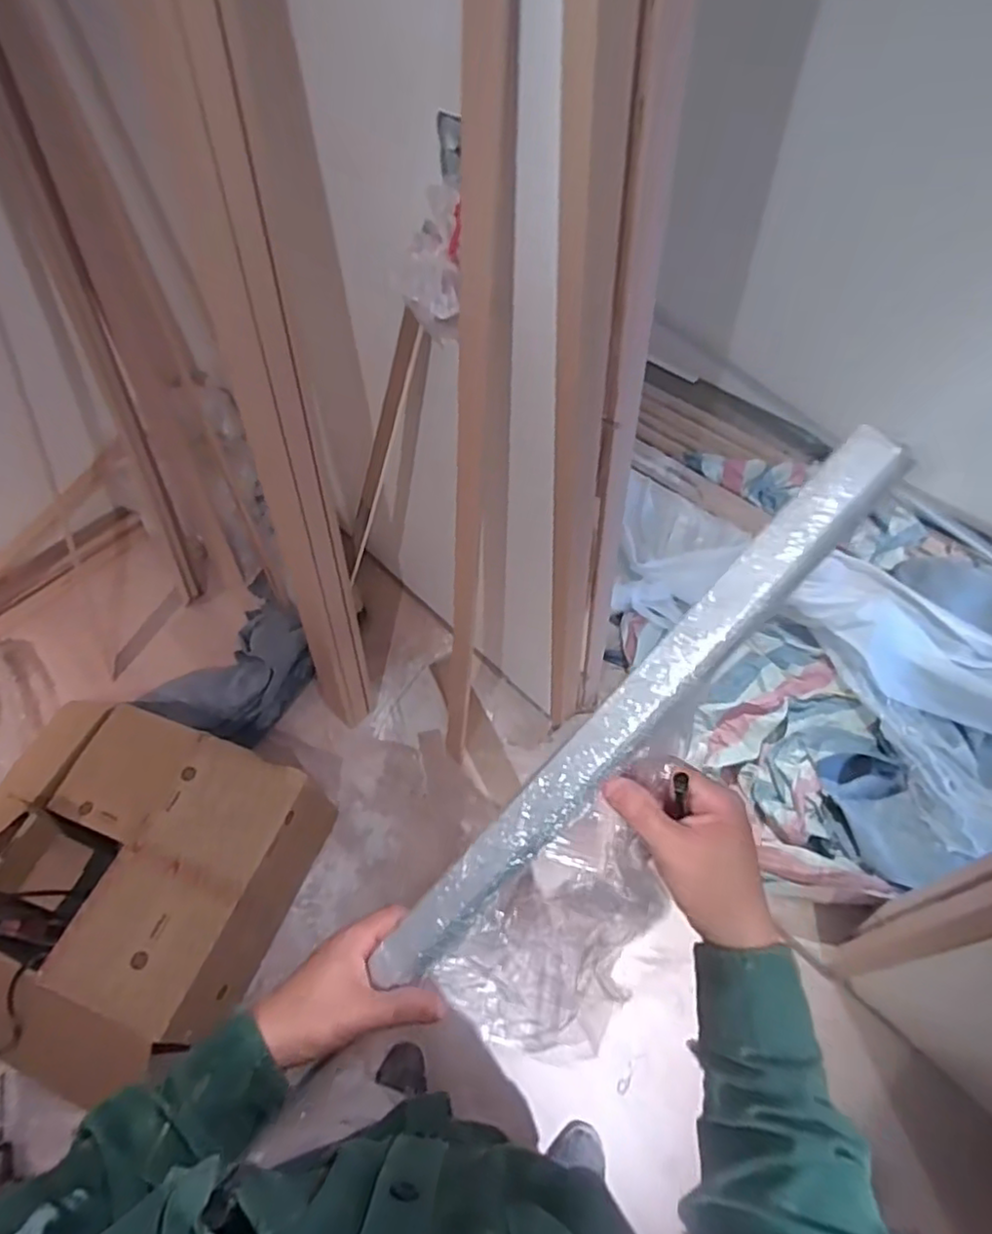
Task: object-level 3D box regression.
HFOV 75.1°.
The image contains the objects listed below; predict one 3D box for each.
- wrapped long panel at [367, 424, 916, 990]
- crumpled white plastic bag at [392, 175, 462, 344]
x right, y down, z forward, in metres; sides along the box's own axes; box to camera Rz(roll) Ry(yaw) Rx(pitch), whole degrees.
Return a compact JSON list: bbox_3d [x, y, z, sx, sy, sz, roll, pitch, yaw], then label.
[{"bbox_3d":[0.070,0.078,0.405,0.454,0.020,0.030,-50,59,15],"label":"wrapped long panel"},{"bbox_3d":[-0.080,-0.436,0.793,0.086,0.170,0.052,9,17,11],"label":"crumpled white plastic bag"}]

